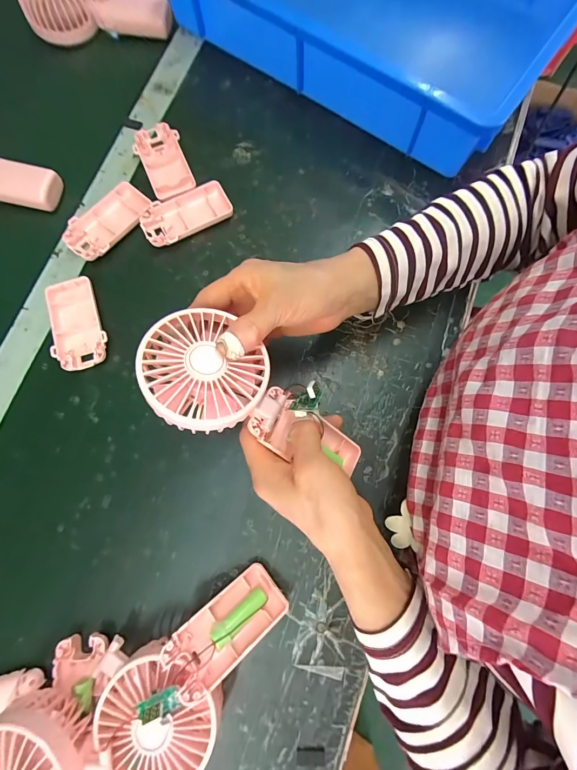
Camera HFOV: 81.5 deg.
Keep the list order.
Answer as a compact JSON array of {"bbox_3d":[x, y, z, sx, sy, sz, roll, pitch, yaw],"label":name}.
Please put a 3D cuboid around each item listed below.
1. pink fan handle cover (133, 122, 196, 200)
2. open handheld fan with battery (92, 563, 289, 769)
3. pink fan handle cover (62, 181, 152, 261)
[{"bbox_3d":[-0.141,-0.255,0.381,0.050,0.010,0.096,-27,79,-5],"label":"pink fan handle cover"},{"bbox_3d":[-0.067,0.222,0.258,0.154,0.061,0.080,-40,80,-7],"label":"open handheld fan with battery"},{"bbox_3d":[-0.195,-0.177,0.366,0.051,0.015,0.096,38,81,8],"label":"pink fan handle cover"}]

